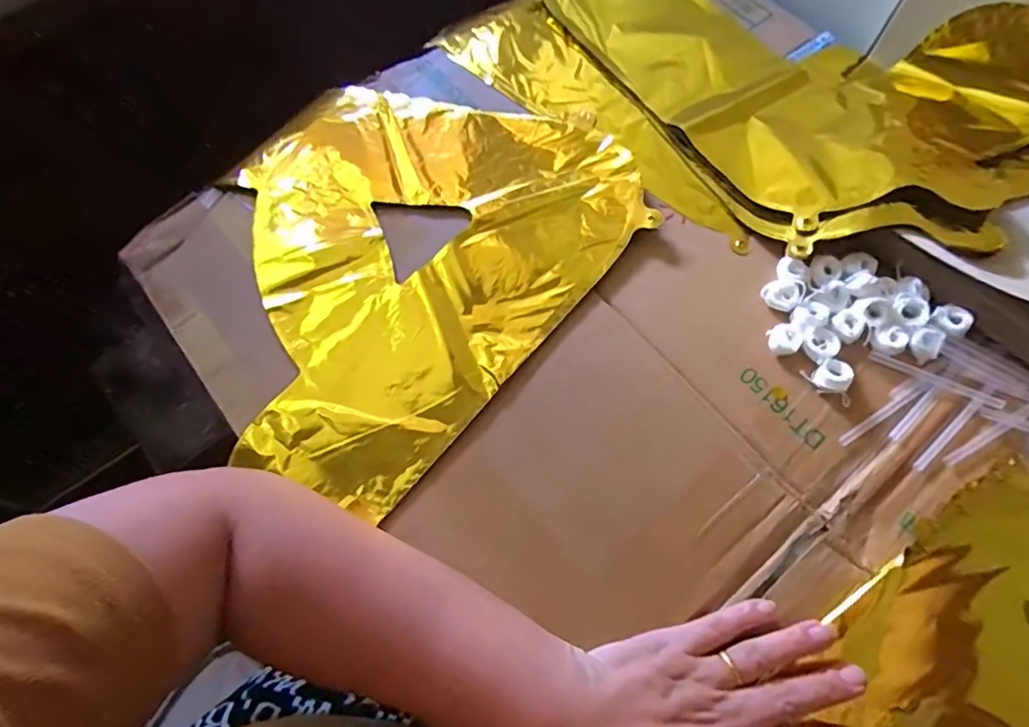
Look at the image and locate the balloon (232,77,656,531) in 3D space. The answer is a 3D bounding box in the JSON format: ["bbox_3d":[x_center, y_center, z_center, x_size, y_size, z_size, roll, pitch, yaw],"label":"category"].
[{"bbox_3d":[-0.092,-0.091,0.409,0.277,0.014,0.323,39,75,16],"label":"balloon"}]

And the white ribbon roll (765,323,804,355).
[{"bbox_3d":[0.178,-0.016,0.366,0.021,0.006,0.020,-1,68,2],"label":"white ribbon roll"}]

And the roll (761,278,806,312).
[{"bbox_3d":[0.183,-0.048,0.377,0.024,0.006,0.026,-1,68,2],"label":"roll"}]

